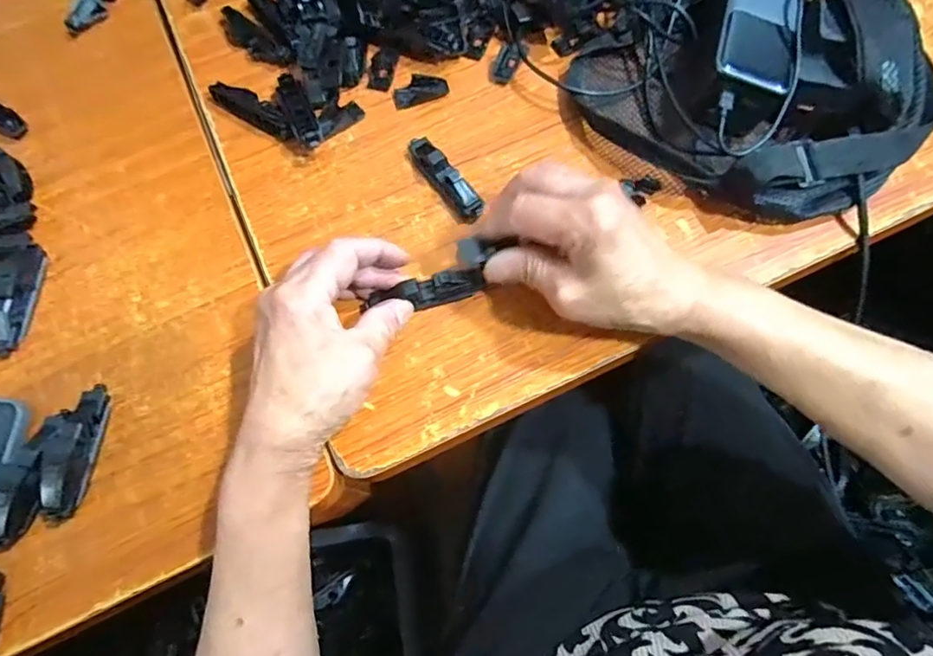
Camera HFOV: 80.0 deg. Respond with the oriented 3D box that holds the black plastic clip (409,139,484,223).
[{"bbox_3d":[-0.014,-0.108,0.395,0.020,0.018,0.081,-34,71,-10],"label":"black plastic clip"}]

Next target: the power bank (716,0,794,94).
[{"bbox_3d":[0.202,-0.211,0.381,0.047,0.017,0.114,14,71,9],"label":"power bank"}]

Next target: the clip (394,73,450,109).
[{"bbox_3d":[-0.036,-0.184,0.429,0.042,0.010,0.019,-17,69,-4],"label":"clip"}]

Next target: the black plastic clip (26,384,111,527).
[{"bbox_3d":[-0.246,0.076,0.340,0.034,0.018,0.081,-3,68,2],"label":"black plastic clip"}]

